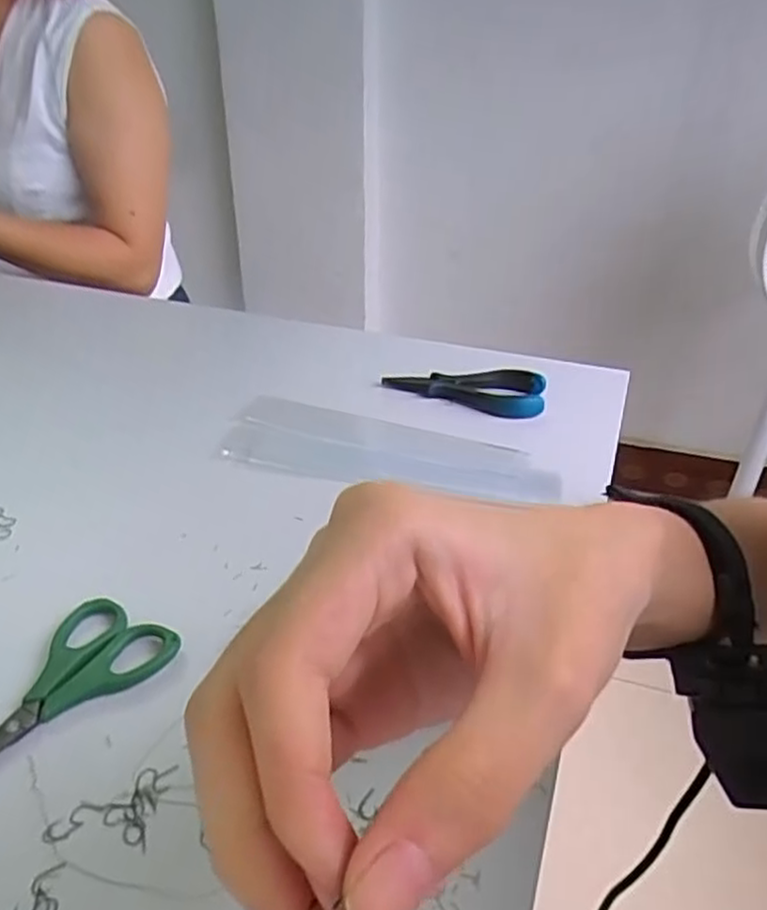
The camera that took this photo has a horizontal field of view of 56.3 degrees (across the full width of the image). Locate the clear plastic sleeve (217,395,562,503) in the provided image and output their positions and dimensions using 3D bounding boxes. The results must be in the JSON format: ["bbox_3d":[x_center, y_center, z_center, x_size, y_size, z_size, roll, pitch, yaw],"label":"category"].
[{"bbox_3d":[0.000,-0.005,0.491,0.232,0.006,0.077,9,35,12],"label":"clear plastic sleeve"}]

